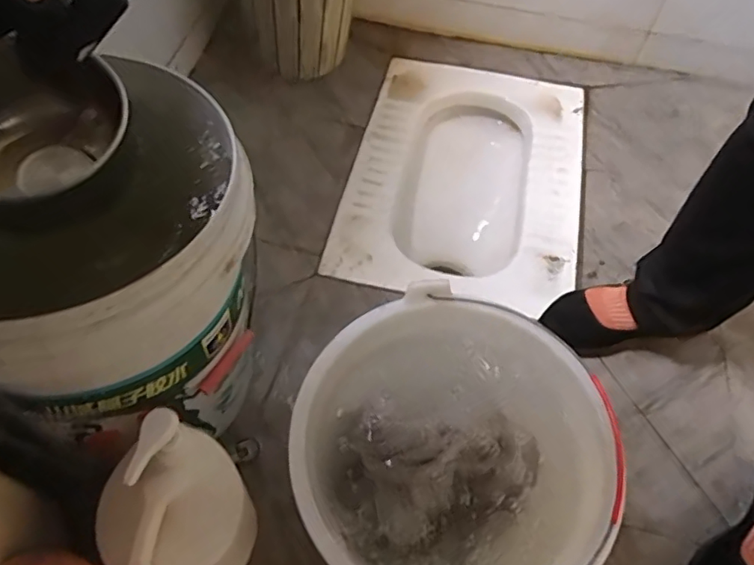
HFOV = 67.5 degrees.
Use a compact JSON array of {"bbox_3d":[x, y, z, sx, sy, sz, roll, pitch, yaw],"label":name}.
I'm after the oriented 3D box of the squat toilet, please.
[{"bbox_3d":[0.159,-0.167,1.058,0.391,0.150,0.546,13,55,5],"label":"squat toilet"}]

